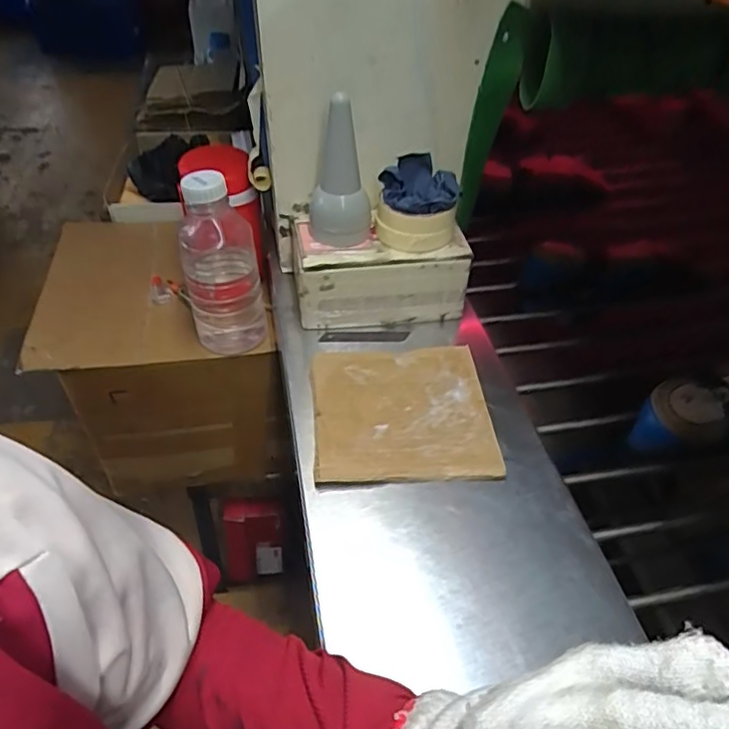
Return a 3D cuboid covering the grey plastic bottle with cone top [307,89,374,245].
[{"bbox_3d":[-0.025,-0.202,0.618,0.062,0.143,0.058,-8,43,-11],"label":"grey plastic bottle with cone top"}]

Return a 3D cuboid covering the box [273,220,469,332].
[{"bbox_3d":[0.008,-0.124,0.694,0.203,0.085,0.131,-6,43,-9],"label":"box"}]

